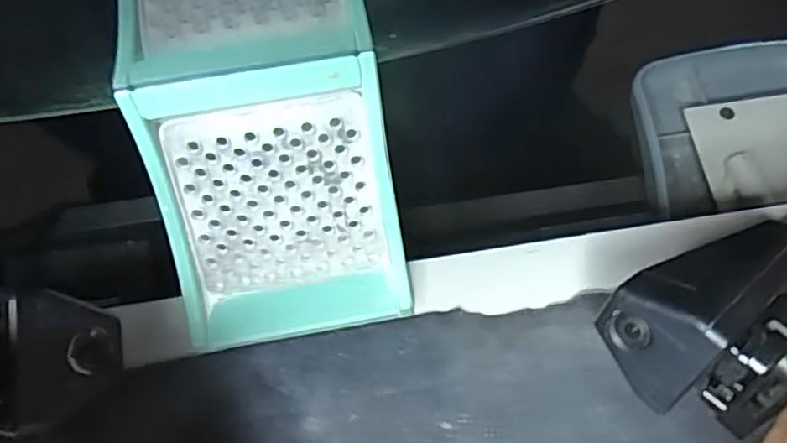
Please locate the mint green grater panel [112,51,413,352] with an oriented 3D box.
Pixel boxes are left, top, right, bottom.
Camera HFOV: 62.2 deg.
[{"bbox_3d":[-0.037,-0.005,0.211,0.073,0.089,0.012,-10,25,-3],"label":"mint green grater panel"}]

